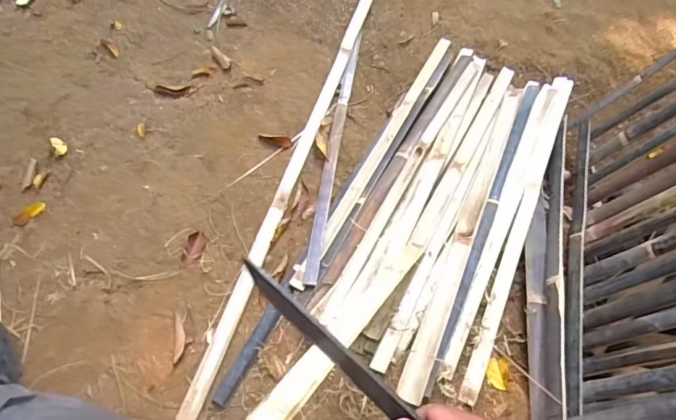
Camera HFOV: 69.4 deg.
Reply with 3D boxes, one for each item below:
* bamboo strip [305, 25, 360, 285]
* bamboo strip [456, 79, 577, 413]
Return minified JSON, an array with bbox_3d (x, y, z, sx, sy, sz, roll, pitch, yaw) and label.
[{"bbox_3d":[-0.008,-0.162,1.149,0.037,0.011,0.732,8,56,2],"label":"bamboo strip"},{"bbox_3d":[0.407,-0.010,1.054,0.042,0.022,0.877,23,58,12],"label":"bamboo strip"}]

